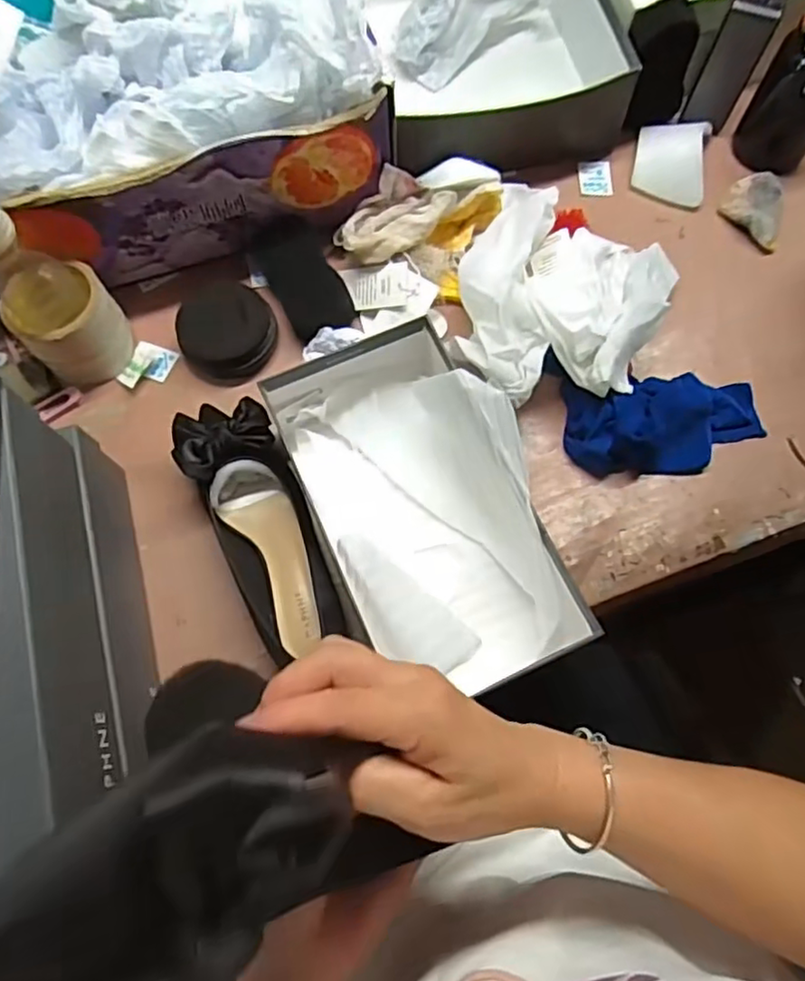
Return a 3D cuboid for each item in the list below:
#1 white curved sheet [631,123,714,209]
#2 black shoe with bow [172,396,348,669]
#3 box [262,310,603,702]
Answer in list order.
[{"bbox_3d":[0.286,-0.350,0.673,0.073,0.037,0.081,10,71,4],"label":"white curved sheet"},{"bbox_3d":[-0.121,0.020,0.538,0.083,0.058,0.233,-26,73,-8],"label":"black shoe with bow"},{"bbox_3d":[0.018,0.010,0.528,0.170,0.097,0.290,-21,72,-7],"label":"box"}]

